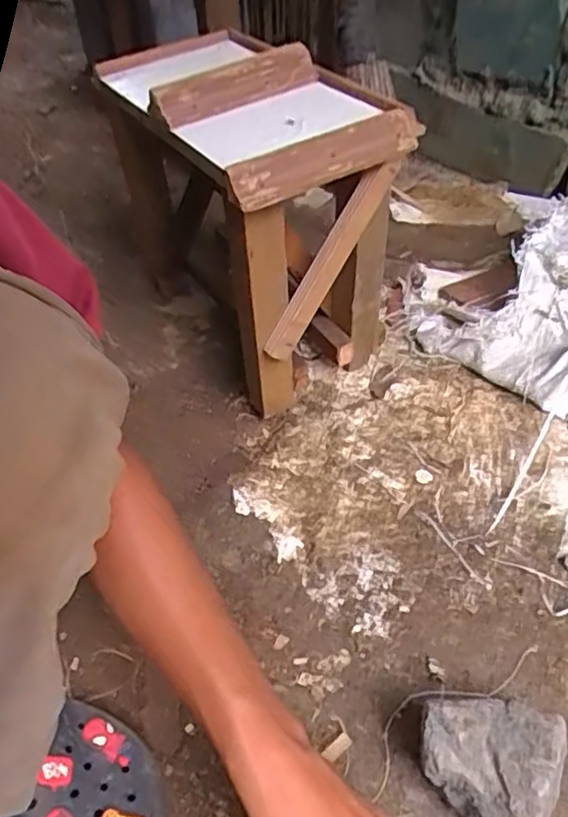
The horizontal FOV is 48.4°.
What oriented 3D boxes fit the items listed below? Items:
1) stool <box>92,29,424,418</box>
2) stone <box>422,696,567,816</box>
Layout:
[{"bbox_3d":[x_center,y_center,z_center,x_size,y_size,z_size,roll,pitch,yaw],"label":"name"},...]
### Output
[{"bbox_3d":[-0.038,-0.225,0.764,0.186,0.335,0.378,-26,49,-19],"label":"stool"},{"bbox_3d":[0.147,0.253,0.457,0.097,0.072,0.088,25,52,28],"label":"stone"}]

